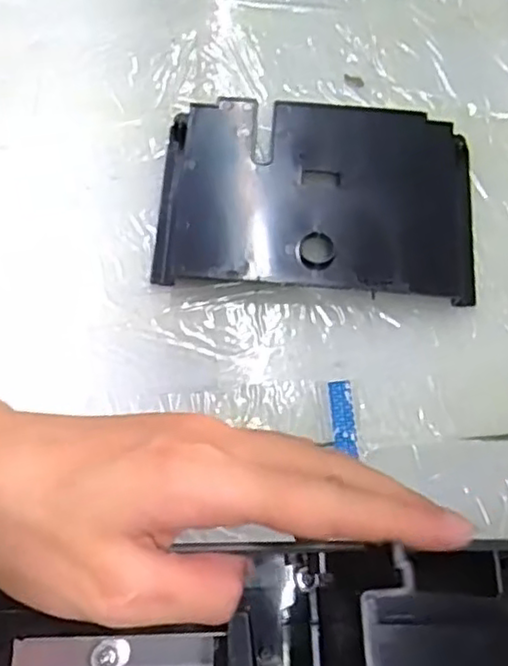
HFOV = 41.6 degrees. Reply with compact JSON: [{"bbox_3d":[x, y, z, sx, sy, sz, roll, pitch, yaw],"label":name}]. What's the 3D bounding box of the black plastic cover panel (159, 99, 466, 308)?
[{"bbox_3d":[0.038,-0.083,0.399,0.182,0.017,0.121,3,71,1],"label":"black plastic cover panel"}]

